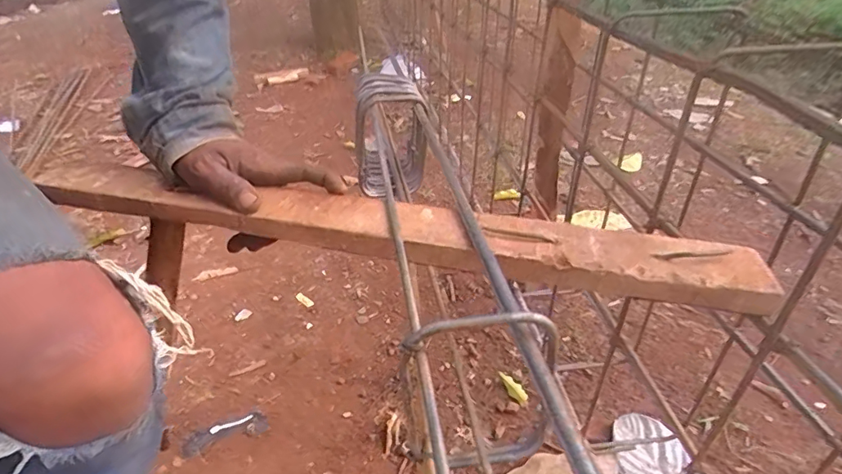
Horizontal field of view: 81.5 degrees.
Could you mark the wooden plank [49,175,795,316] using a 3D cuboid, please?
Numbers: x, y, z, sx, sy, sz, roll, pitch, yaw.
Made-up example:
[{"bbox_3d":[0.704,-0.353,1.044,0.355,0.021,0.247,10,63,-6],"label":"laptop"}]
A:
[{"bbox_3d":[-0.032,-0.004,0.369,0.528,0.025,0.065,8,34,9],"label":"wooden plank"}]

